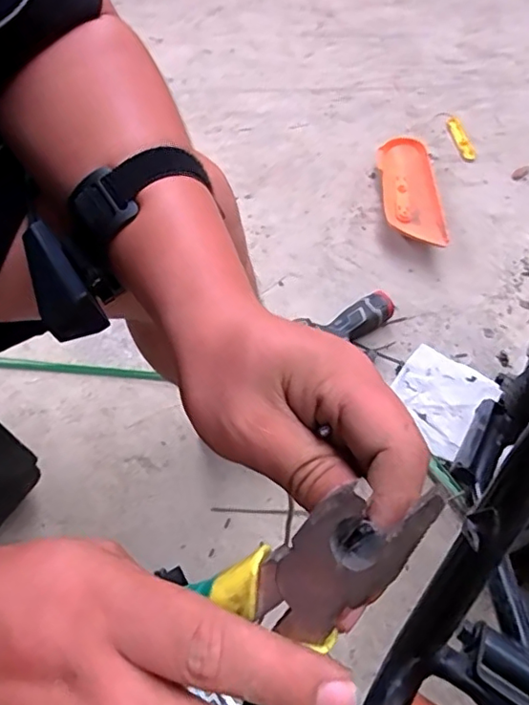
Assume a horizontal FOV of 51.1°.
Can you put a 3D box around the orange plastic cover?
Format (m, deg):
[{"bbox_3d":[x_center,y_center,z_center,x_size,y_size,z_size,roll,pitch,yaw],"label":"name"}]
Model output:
[{"bbox_3d":[0.309,-0.333,1.172,0.113,0.057,0.350,1,56,0],"label":"orange plastic cover"}]

